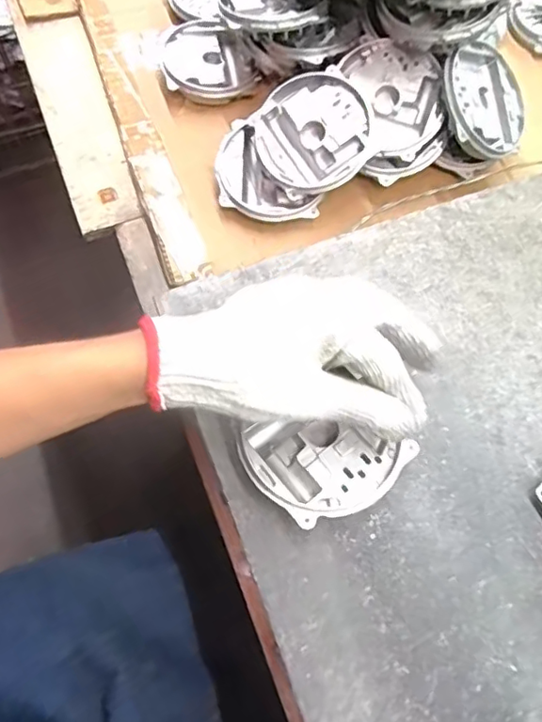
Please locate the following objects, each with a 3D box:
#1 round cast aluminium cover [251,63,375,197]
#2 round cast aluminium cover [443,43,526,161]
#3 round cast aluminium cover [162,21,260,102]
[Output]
[{"bbox_3d":[0.039,-0.209,0.531,0.102,0.018,0.106,-1,86,12],"label":"round cast aluminium cover"},{"bbox_3d":[0.202,-0.247,0.544,0.106,0.012,0.106,6,80,-33],"label":"round cast aluminium cover"},{"bbox_3d":[-0.069,-0.324,0.619,0.094,0.029,0.105,-13,66,-7],"label":"round cast aluminium cover"}]

